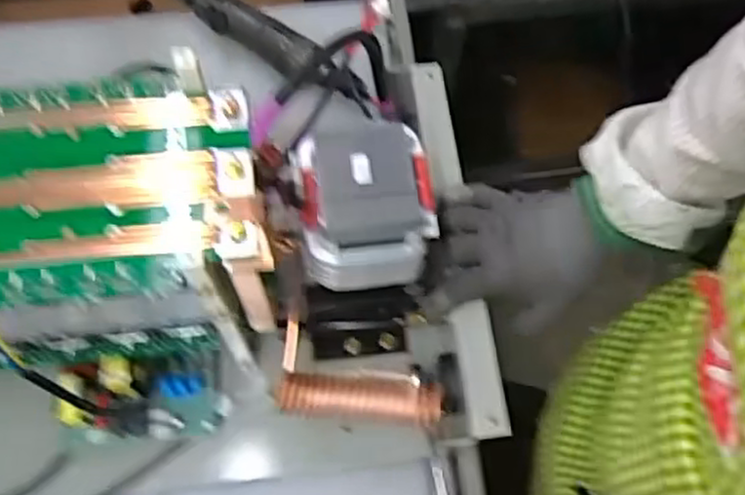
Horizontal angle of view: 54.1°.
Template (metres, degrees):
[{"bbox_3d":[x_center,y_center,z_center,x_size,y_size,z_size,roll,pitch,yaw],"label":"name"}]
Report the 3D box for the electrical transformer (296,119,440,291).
[{"bbox_3d":[-0.005,-0.033,0.517,0.089,0.082,0.102,-3,69,-3],"label":"electrical transformer"}]

